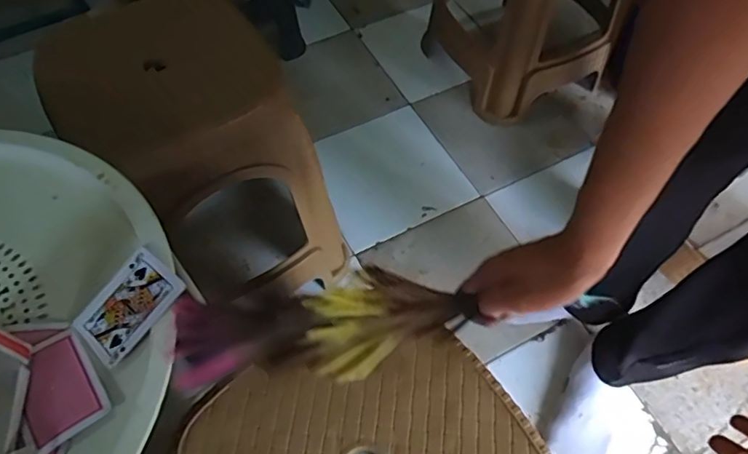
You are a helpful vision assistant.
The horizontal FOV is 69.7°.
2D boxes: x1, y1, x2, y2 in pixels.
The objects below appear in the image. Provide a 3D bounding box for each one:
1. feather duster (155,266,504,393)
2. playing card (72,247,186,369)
[{"bbox_3d":[-0.036,0.084,0.454,0.251,0.065,0.078,-5,60,-14],"label":"feather duster"},{"bbox_3d":[-0.203,0.064,0.444,0.064,0.004,0.084,36,78,23],"label":"playing card"}]

